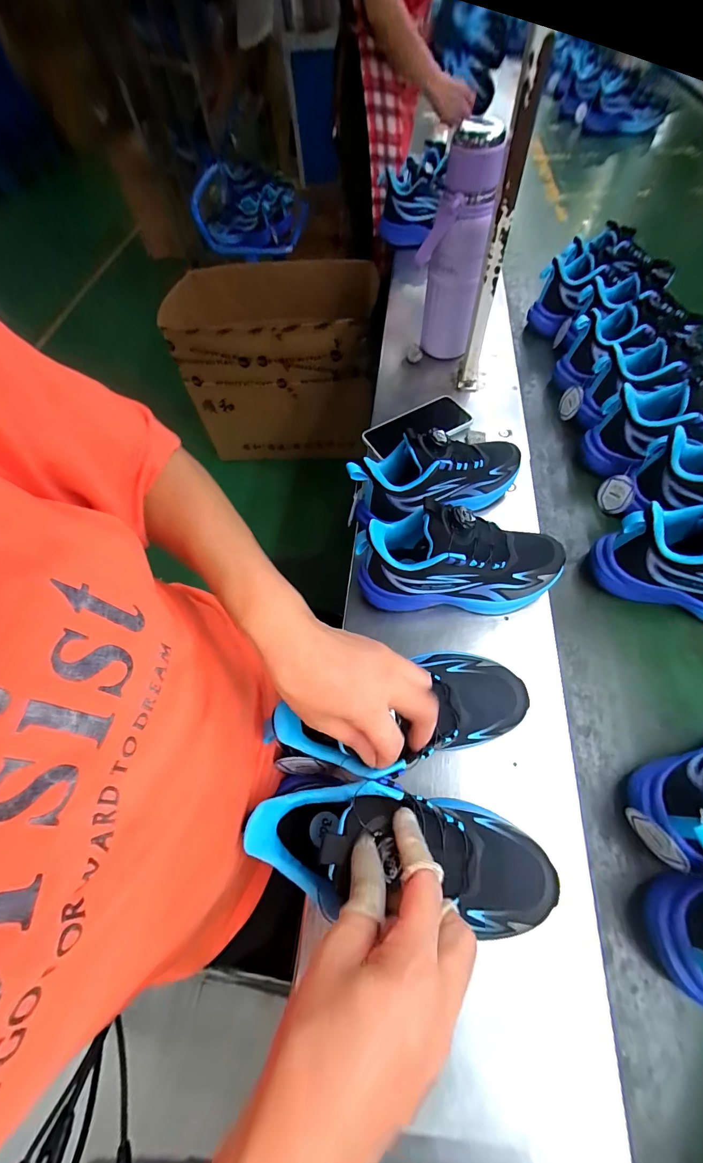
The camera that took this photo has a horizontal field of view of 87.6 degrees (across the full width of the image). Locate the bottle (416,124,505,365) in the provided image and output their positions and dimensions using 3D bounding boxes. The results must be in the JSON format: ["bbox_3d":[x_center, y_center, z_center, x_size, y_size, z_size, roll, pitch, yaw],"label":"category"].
[{"bbox_3d":[0.140,-0.454,0.534,0.097,0.255,0.090,12,62,11],"label":"bottle"}]

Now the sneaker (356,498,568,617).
[{"bbox_3d":[0.119,-0.018,0.397,0.220,0.140,0.075,-2,60,3],"label":"sneaker"}]

